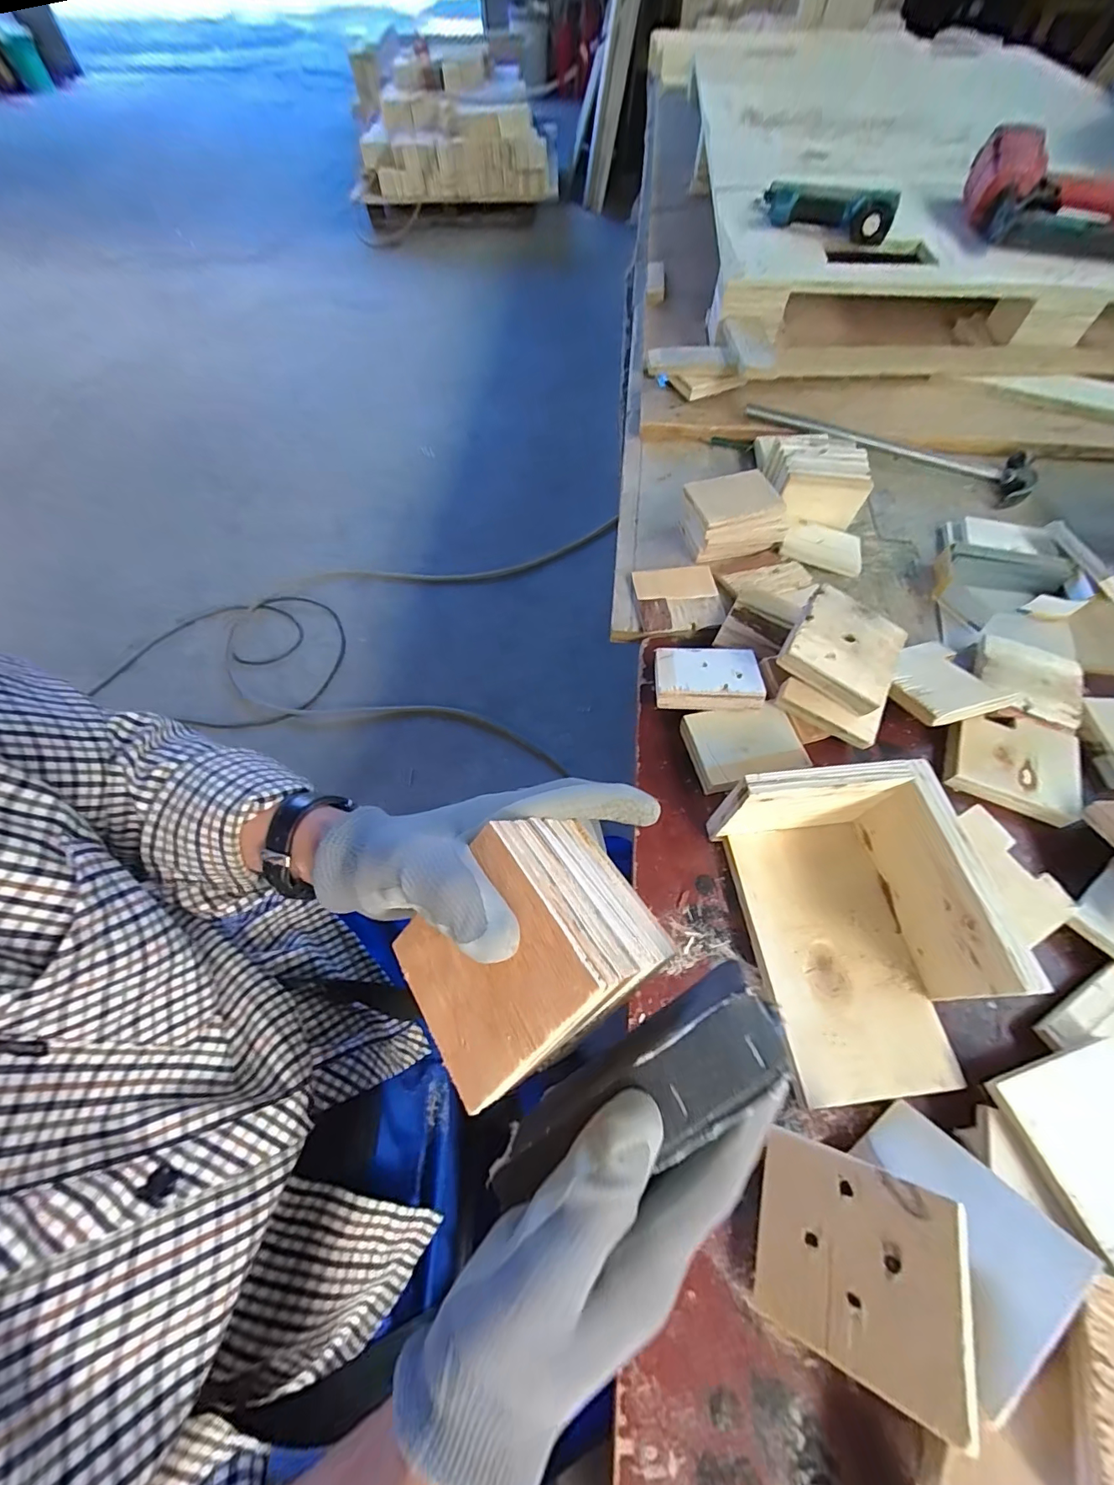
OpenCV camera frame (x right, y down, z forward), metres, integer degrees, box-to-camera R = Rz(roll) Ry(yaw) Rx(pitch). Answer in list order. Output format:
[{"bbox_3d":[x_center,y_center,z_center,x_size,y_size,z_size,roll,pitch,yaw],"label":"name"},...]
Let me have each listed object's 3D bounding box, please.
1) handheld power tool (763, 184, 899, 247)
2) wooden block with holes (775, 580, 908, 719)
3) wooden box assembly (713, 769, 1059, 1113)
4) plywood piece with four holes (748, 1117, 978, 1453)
[{"bbox_3d":[0.399,-0.795,0.733,0.199,0.052,0.054,27,66,16],"label":"handheld power tool"},{"bbox_3d":[0.250,-0.084,0.426,0.088,0.021,0.093,34,70,5],"label":"wooden block with holes"},{"bbox_3d":[0.199,0.117,0.314,0.126,0.077,0.187,-8,61,-1],"label":"wooden box assembly"},{"bbox_3d":[0.151,0.264,0.247,0.093,0.005,0.082,-10,50,44],"label":"plywood piece with four holes"}]

